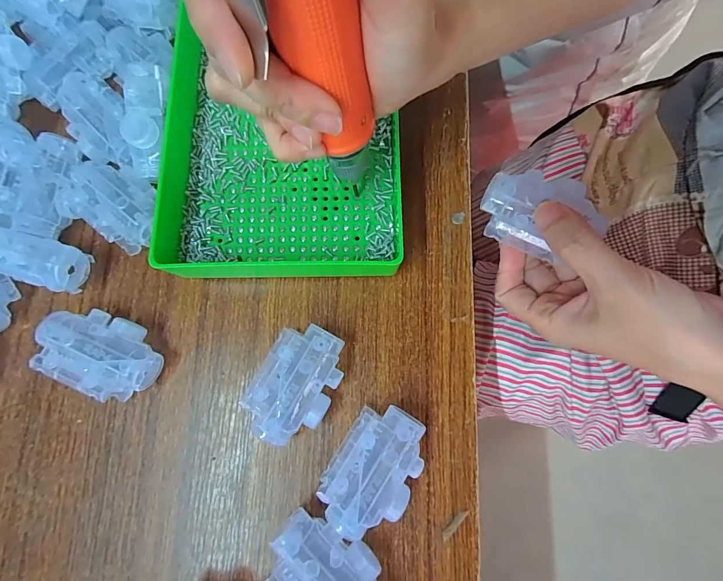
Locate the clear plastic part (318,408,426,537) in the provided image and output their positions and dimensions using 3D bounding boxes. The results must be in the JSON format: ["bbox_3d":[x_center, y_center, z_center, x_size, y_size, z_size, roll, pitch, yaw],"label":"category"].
[{"bbox_3d":[0.008,0.101,0.209,0.044,0.028,0.069,33,81,8],"label":"clear plastic part"}]

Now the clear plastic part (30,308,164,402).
[{"bbox_3d":[-0.160,0.037,0.227,0.070,0.027,0.043,22,80,6],"label":"clear plastic part"}]

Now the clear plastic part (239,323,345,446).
[{"bbox_3d":[-0.038,0.055,0.221,0.043,0.029,0.067,28,81,7],"label":"clear plastic part"}]

